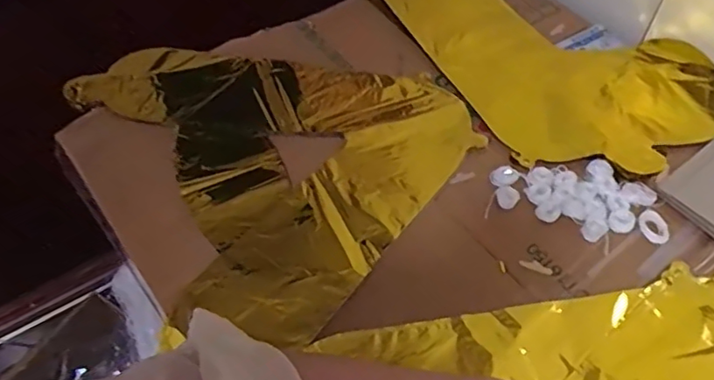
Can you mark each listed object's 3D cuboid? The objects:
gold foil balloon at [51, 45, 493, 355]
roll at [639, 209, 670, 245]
[{"bbox_3d":[-0.100,-0.056,0.579,0.361,0.021,0.308,33,60,22],"label":"gold foil balloon"},{"bbox_3d":[0.258,0.033,0.515,0.026,0.008,0.029,-36,61,-24],"label":"roll"}]

